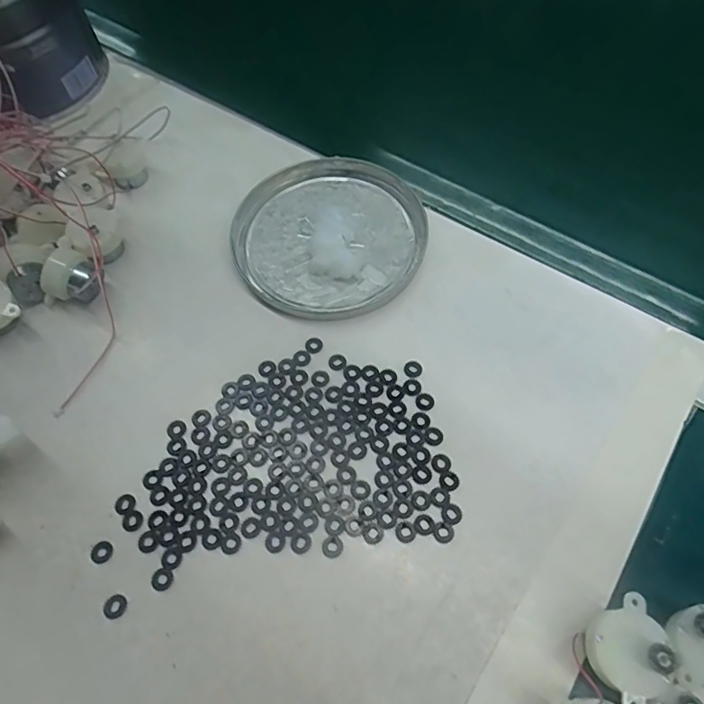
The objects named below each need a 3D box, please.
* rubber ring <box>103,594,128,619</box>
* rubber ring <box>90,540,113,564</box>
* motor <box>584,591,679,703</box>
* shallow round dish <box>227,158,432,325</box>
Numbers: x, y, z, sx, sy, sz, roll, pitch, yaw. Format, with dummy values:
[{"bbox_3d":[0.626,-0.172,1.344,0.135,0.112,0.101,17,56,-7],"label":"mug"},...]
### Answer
[{"bbox_3d":[-0.115,0.123,0.246,0.011,0.004,0.011,-1,61,2],"label":"rubber ring"},{"bbox_3d":[-0.128,0.102,0.260,0.010,0.004,0.010,-1,61,2],"label":"rubber ring"},{"bbox_3d":[0.118,0.129,0.220,0.033,0.031,0.034,-26,63,-12],"label":"motor"},{"bbox_3d":[-0.016,-0.082,0.351,0.127,0.011,0.128,-1,61,2],"label":"shallow round dish"}]

